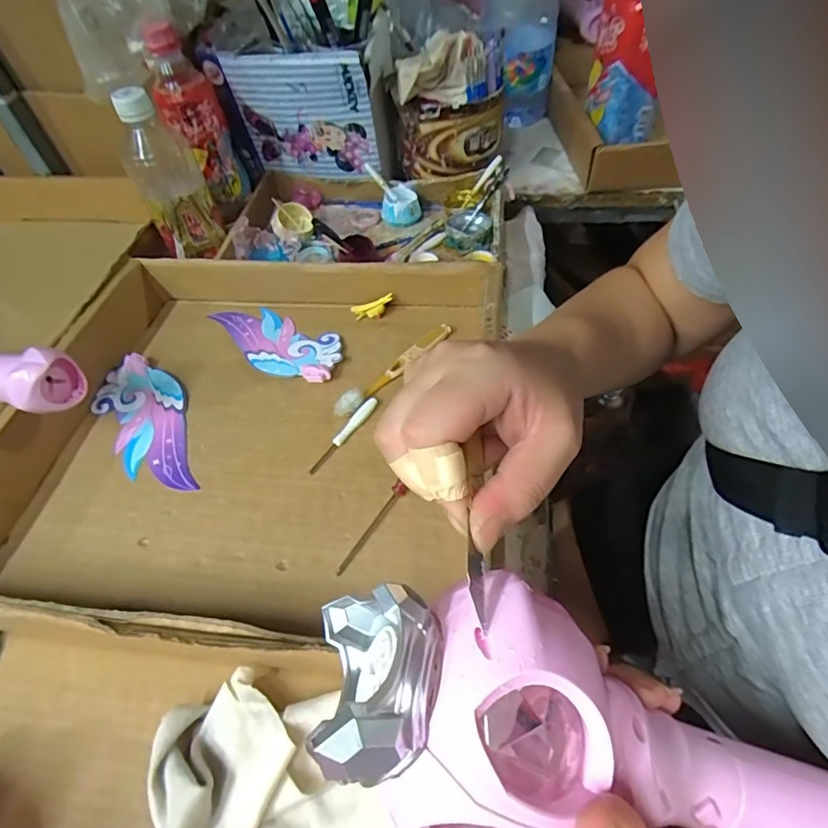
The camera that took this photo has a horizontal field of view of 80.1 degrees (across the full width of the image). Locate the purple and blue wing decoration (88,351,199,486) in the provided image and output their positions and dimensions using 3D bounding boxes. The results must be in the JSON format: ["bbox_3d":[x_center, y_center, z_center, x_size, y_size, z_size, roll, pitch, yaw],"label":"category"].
[{"bbox_3d":[-0.231,0.005,0.432,0.071,0.013,0.168,-36,57,-20],"label":"purple and blue wing decoration"}]

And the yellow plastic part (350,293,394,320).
[{"bbox_3d":[-0.040,-0.106,0.492,0.043,0.017,0.014,-21,52,8],"label":"yellow plastic part"}]

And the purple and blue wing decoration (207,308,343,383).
[{"bbox_3d":[-0.140,-0.072,0.483,0.163,0.007,0.069,22,57,25],"label":"purple and blue wing decoration"}]

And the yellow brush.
[{"bbox_3d":[-0.020,-0.045,0.444,0.024,0.014,0.138,34,63,27],"label":"yellow brush"}]

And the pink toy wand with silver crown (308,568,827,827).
[{"bbox_3d":[0.083,0.138,0.199,0.249,0.082,0.082,24,53,-13],"label":"pink toy wand with silver crown"}]

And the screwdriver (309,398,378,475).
[{"bbox_3d":[-0.057,0.016,0.404,0.008,0.008,0.084,27,60,24],"label":"screwdriver"}]

